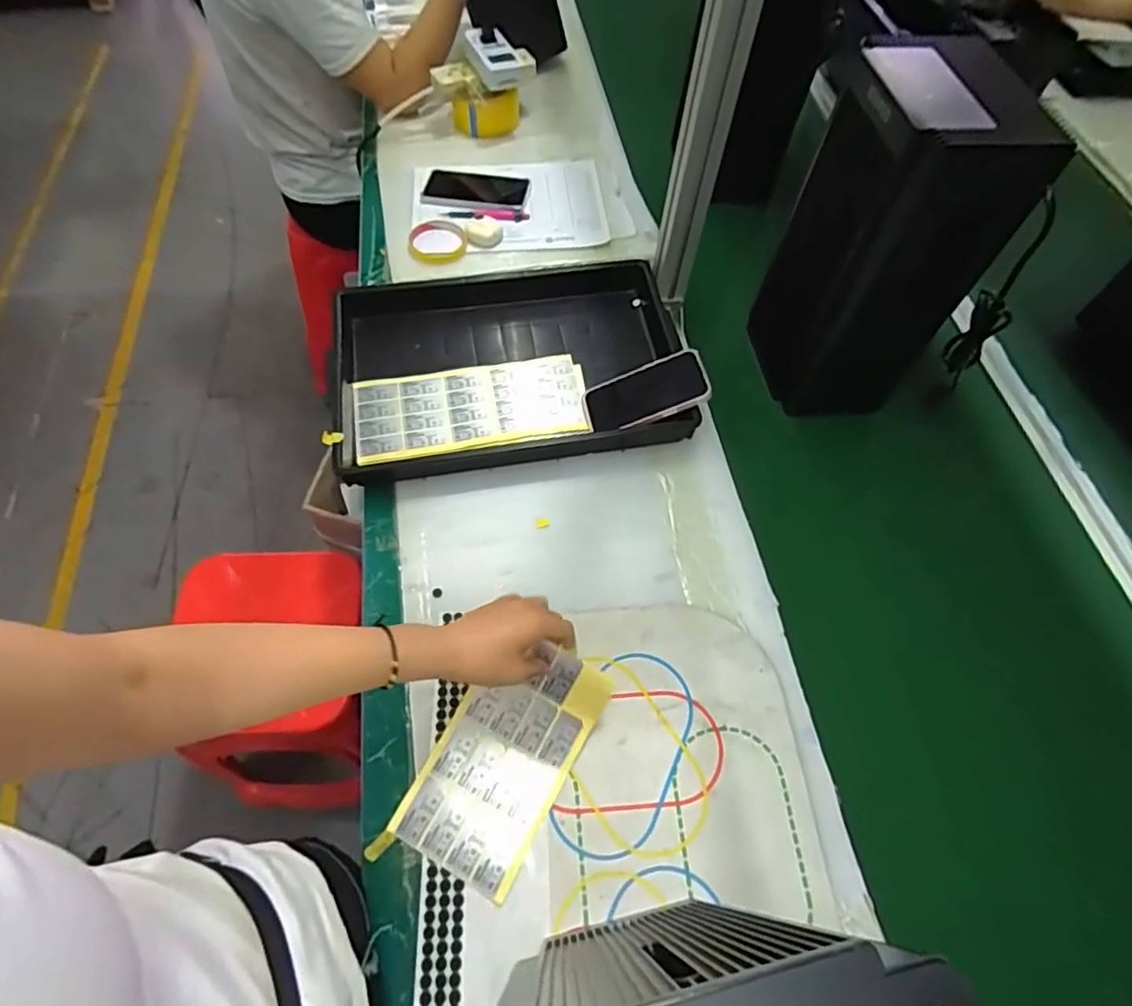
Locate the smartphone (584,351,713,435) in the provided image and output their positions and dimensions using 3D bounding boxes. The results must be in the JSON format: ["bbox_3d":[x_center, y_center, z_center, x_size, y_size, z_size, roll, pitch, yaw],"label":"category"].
[{"bbox_3d":[0.095,-0.131,0.767,0.151,0.010,0.080,-20,60,13],"label":"smartphone"}]

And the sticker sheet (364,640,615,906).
[{"bbox_3d":[-0.059,0.230,0.568,0.119,0.054,0.210,28,63,13],"label":"sticker sheet"}]

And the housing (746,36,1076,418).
[{"bbox_3d":[0.343,-0.282,0.702,0.167,0.346,0.149,2,61,-1],"label":"housing"}]

